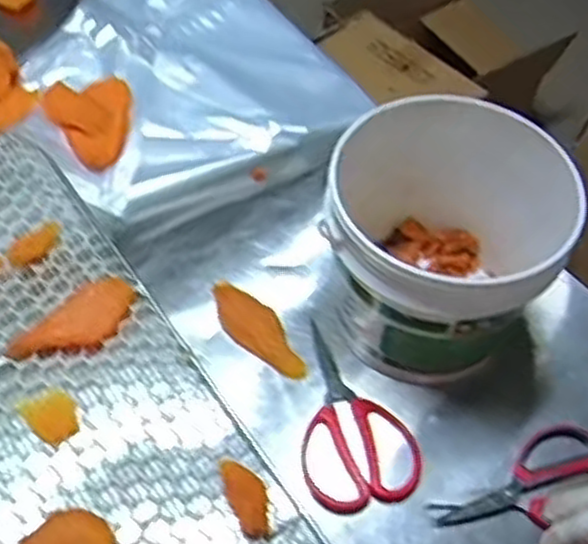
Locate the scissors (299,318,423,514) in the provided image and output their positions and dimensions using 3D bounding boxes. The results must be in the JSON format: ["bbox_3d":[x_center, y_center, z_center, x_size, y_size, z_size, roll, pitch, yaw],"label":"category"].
[{"bbox_3d":[0.052,0.121,0.669,0.099,0.013,0.172,-2,57,-6],"label":"scissors"}]

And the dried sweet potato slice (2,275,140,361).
[{"bbox_3d":[-0.194,0.049,0.692,0.056,0.014,0.118,38,62,19],"label":"dried sweet potato slice"}]

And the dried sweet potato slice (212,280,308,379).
[{"bbox_3d":[-0.033,0.053,0.720,0.120,0.007,0.044,38,62,19],"label":"dried sweet potato slice"}]

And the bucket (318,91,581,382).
[{"bbox_3d":[0.124,-0.024,0.677,0.201,0.177,0.192,2,57,-3],"label":"bucket"}]

